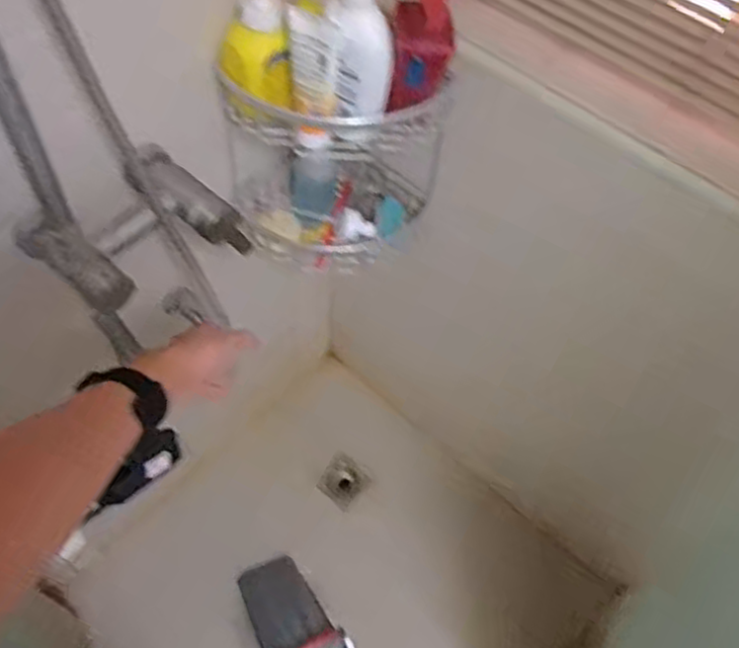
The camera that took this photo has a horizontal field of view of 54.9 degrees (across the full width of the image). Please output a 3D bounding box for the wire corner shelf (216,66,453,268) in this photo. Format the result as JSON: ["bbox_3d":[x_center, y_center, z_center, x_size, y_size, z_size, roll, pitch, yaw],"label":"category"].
[{"bbox_3d":[-0.038,-0.218,0.984,0.280,0.279,0.170,-20,59,-18],"label":"wire corner shelf"}]

